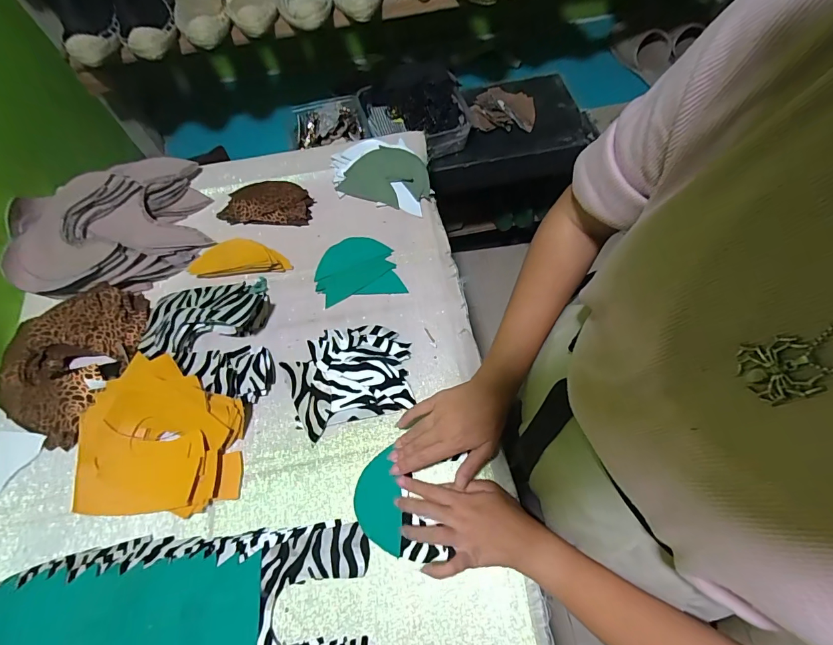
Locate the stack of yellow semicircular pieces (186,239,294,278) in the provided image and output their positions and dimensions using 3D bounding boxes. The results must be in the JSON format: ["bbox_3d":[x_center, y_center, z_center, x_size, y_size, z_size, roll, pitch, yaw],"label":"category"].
[{"bbox_3d":[-0.258,-0.097,0.603,0.135,0.025,0.060,-6,63,0],"label":"stack of yellow semicircular pieces"}]

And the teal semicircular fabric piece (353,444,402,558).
[{"bbox_3d":[-0.044,0.201,0.461,0.051,0.009,0.105,-7,63,-1],"label":"teal semicircular fabric piece"}]

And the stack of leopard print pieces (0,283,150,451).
[{"bbox_3d":[-0.452,0.051,0.529,0.157,0.036,0.202,-5,63,0],"label":"stack of leopard print pieces"}]

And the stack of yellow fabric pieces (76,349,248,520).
[{"bbox_3d":[-0.295,0.129,0.476,0.174,0.056,0.168,-1,63,2],"label":"stack of yellow fabric pieces"}]

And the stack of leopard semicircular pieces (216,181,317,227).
[{"bbox_3d":[-0.236,-0.189,0.649,0.139,0.023,0.078,-1,63,2],"label":"stack of leopard semicircular pieces"}]

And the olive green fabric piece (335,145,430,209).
[{"bbox_3d":[-0.047,-0.233,0.649,0.136,0.013,0.090,14,88,4],"label":"olive green fabric piece"}]

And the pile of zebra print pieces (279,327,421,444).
[{"bbox_3d":[-0.085,0.065,0.516,0.152,0.025,0.120,-18,64,-6],"label":"pile of zebra print pieces"}]

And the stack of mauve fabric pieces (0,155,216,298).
[{"bbox_3d":[-0.456,-0.143,0.593,0.273,0.052,0.201,-17,64,-6],"label":"stack of mauve fabric pieces"}]

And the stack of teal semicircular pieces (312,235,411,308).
[{"bbox_3d":[-0.087,-0.080,0.595,0.118,0.005,0.100,-11,63,-3],"label":"stack of teal semicircular pieces"}]

